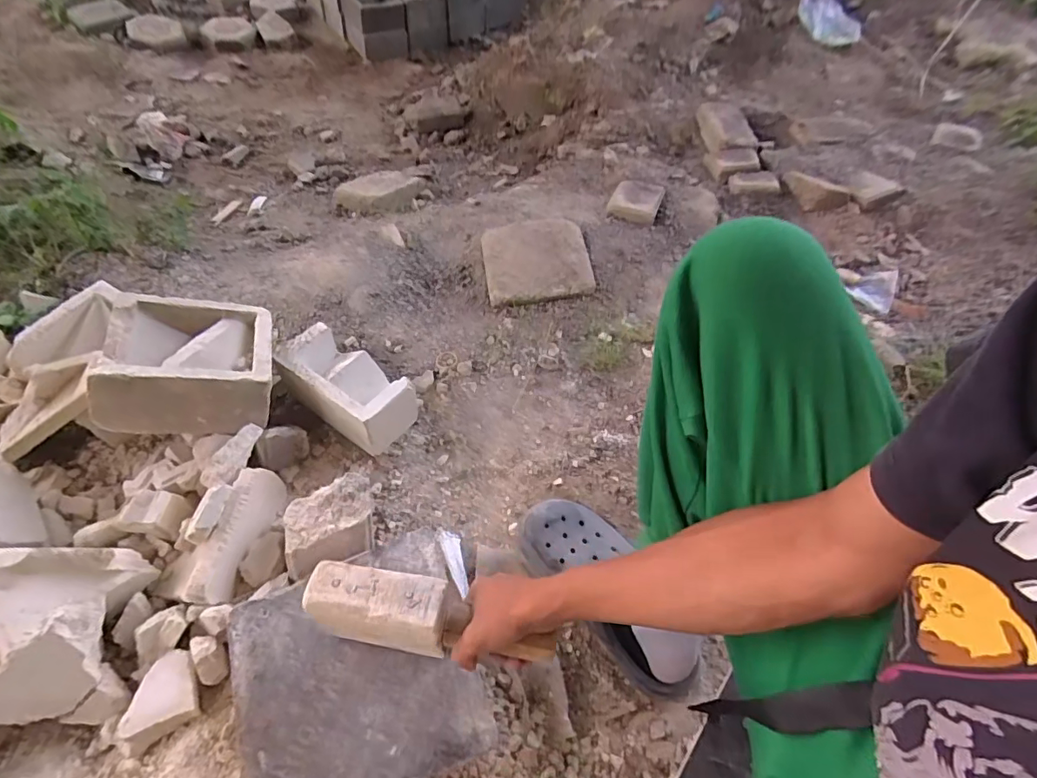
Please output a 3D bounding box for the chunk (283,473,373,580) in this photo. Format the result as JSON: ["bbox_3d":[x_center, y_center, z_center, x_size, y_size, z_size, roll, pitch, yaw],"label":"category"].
[{"bbox_3d":[-0.242,0.170,0.641,0.113,0.051,0.097,-11,55,-9],"label":"chunk"}]

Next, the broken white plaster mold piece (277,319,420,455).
[{"bbox_3d":[-0.269,-0.005,0.782,0.194,0.090,0.111,26,57,17],"label":"broken white plaster mold piece"}]

